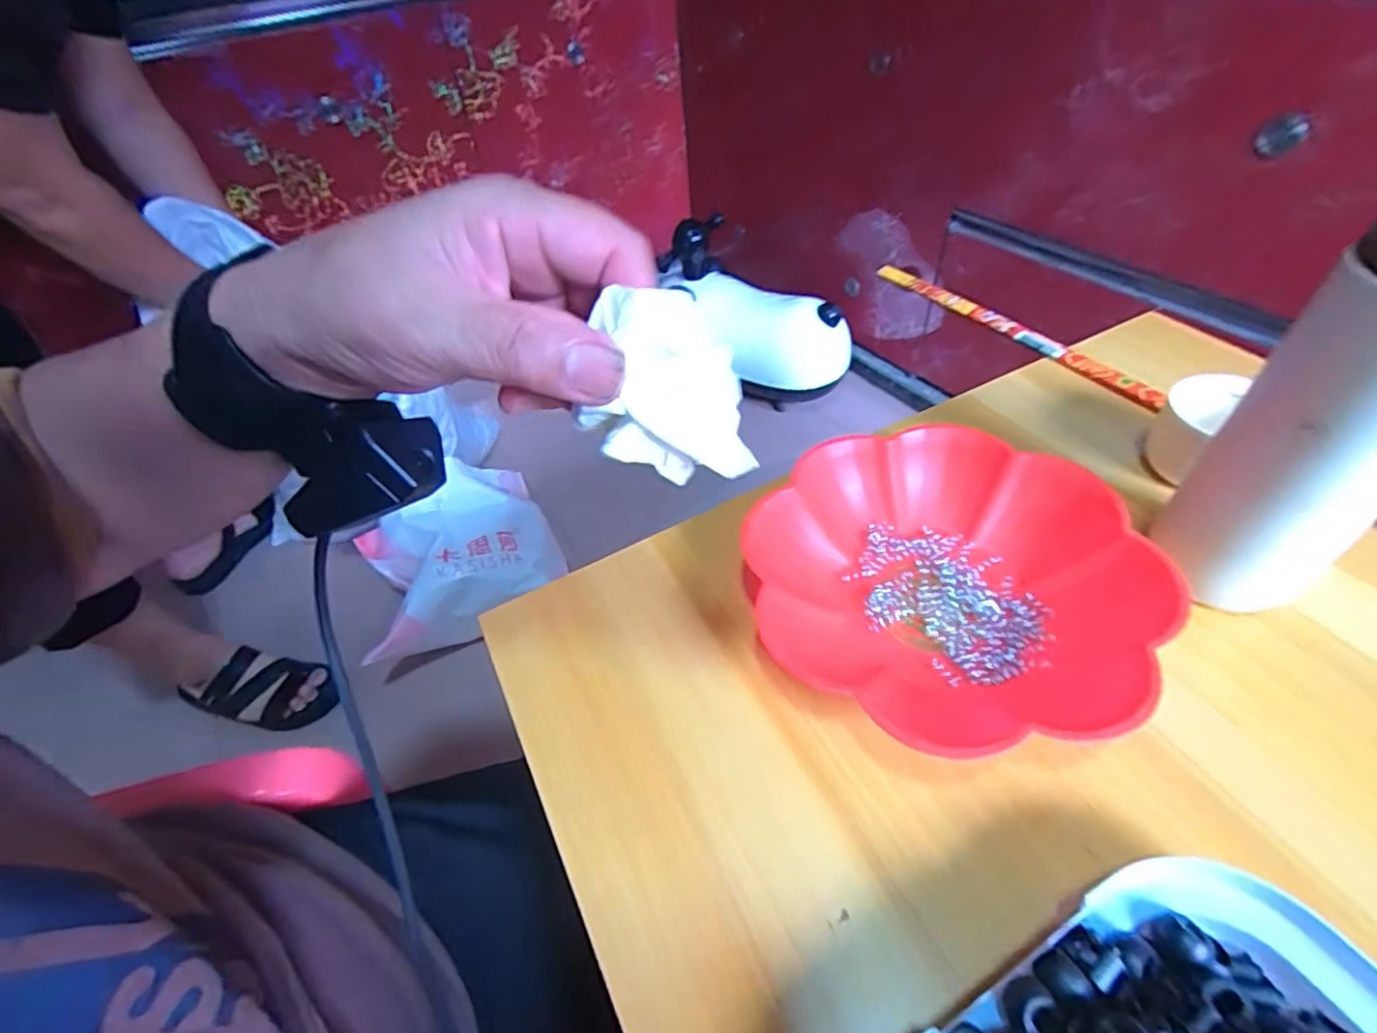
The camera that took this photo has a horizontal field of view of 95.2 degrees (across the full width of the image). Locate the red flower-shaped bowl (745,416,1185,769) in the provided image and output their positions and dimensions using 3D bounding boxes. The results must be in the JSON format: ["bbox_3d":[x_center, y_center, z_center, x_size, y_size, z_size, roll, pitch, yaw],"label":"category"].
[{"bbox_3d":[0.138,0.030,0.346,0.194,0.048,0.180,-3,46,4],"label":"red flower-shaped bowl"}]

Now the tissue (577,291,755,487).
[{"bbox_3d":[-0.007,-0.038,0.191,0.048,0.055,0.029,-2,46,5],"label":"tissue"}]

